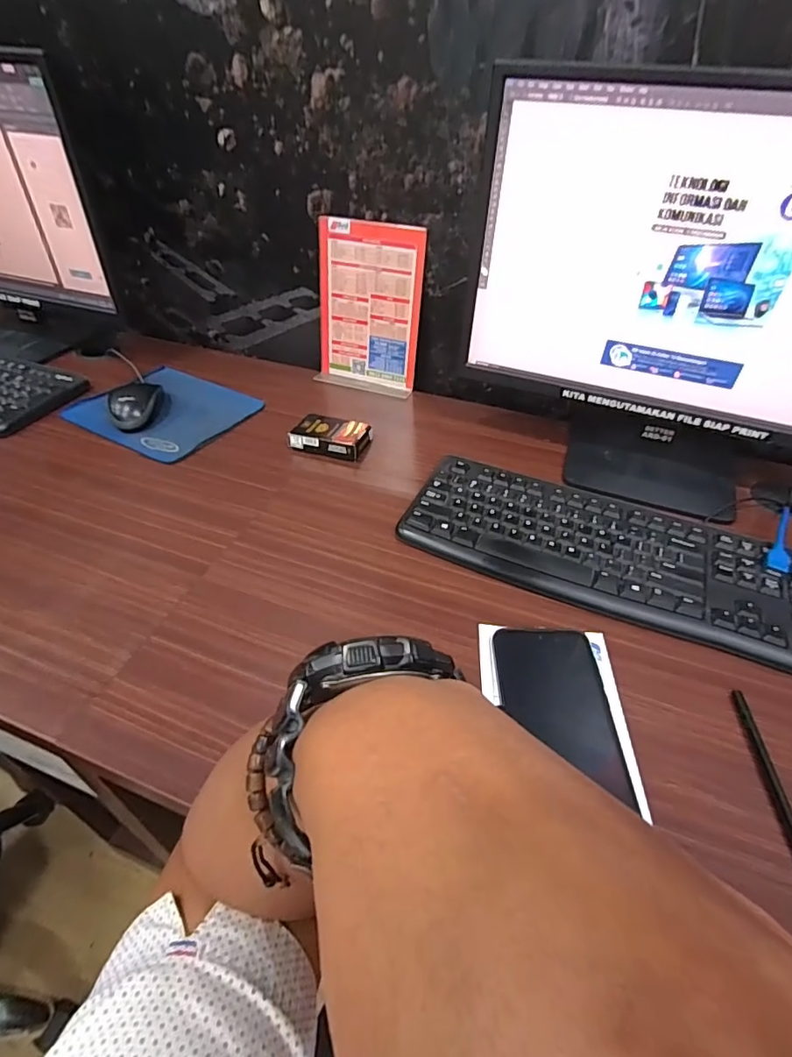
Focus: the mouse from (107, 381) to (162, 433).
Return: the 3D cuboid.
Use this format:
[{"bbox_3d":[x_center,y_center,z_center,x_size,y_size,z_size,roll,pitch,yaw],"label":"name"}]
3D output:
[{"bbox_3d":[-0.342,-0.163,0.663,0.052,0.028,0.086,-2,44,-3],"label":"mouse"}]

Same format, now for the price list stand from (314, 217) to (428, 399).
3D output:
[{"bbox_3d":[-0.042,-0.301,0.709,0.152,0.203,0.062,17,46,15],"label":"price list stand"}]

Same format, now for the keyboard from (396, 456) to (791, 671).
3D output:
[{"bbox_3d":[0.227,0.022,0.497,0.428,0.019,0.152,18,49,16],"label":"keyboard"}]

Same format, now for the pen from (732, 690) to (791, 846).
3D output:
[{"bbox_3d":[0.262,0.176,0.350,0.009,0.010,0.138,4,44,3],"label":"pen"}]

